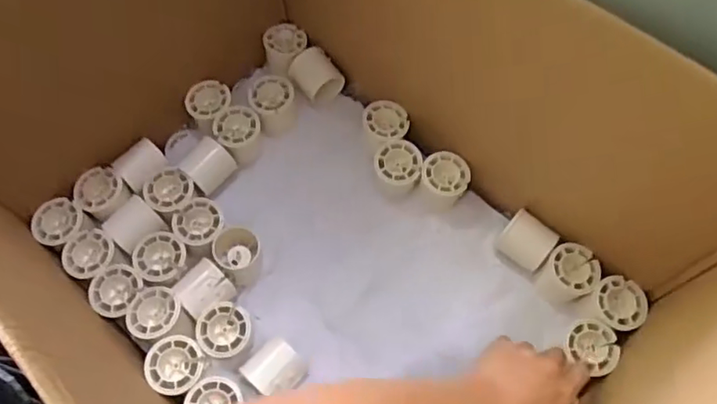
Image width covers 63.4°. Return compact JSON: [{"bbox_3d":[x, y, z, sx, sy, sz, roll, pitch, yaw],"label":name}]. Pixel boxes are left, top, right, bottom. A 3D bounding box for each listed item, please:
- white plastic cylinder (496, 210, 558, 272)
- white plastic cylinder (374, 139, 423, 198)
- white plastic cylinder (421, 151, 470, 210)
[{"bbox_3d":[0.188,0.046,0.650,0.054,0.049,0.052,35,72,16],"label":"white plastic cylinder"},{"bbox_3d":[0.047,-0.039,0.693,0.057,0.051,0.053,-1,66,1],"label":"white plastic cylinder"},{"bbox_3d":[0.102,-0.026,0.688,0.053,0.045,0.051,-6,66,-1],"label":"white plastic cylinder"}]

